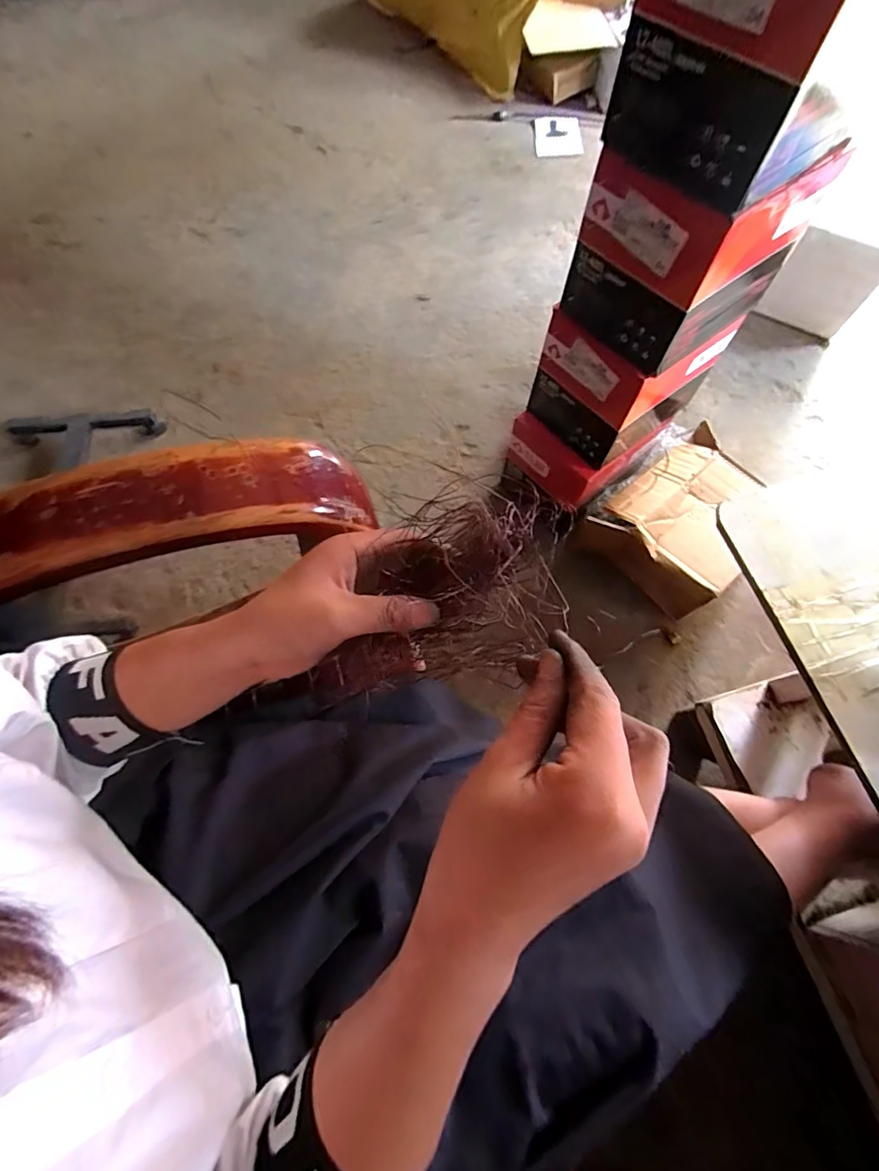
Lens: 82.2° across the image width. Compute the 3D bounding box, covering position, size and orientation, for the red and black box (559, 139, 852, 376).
[{"bbox_3d":[0.319,-0.443,0.645,0.231,0.189,0.176,-36,72,-14],"label":"red and black box"}]

